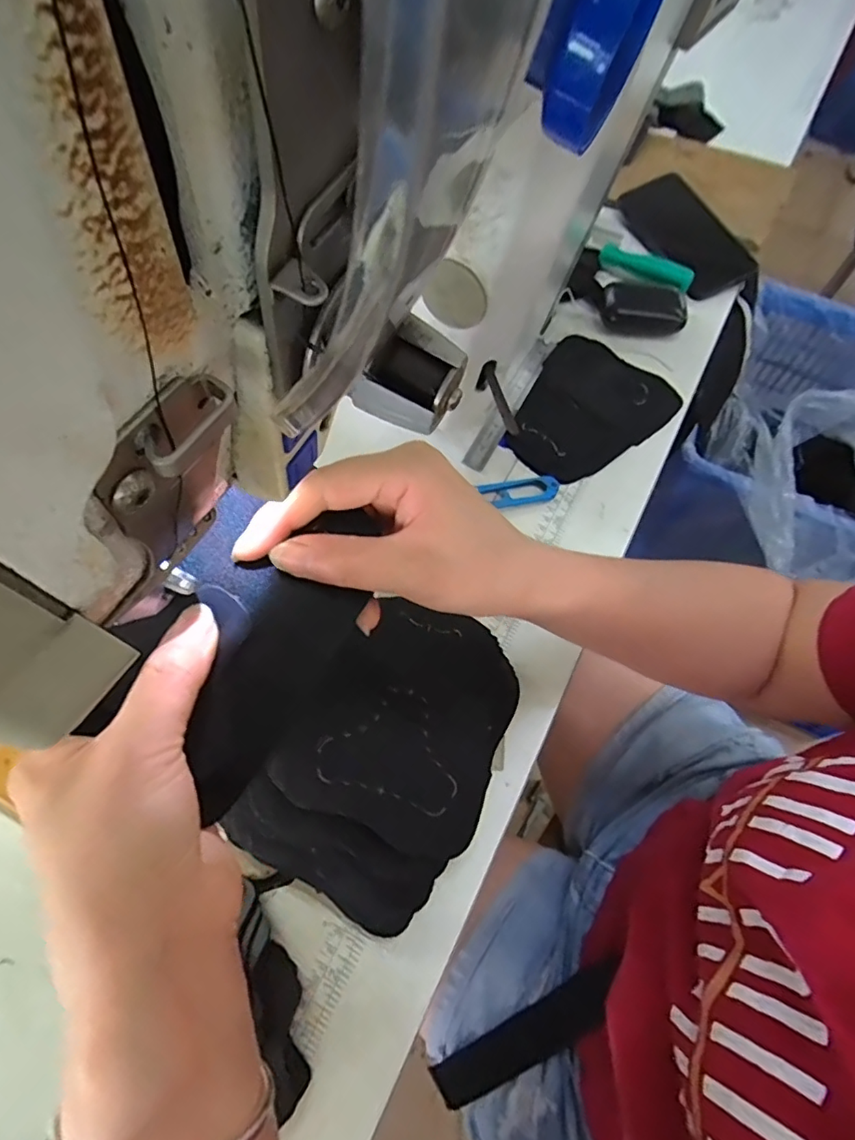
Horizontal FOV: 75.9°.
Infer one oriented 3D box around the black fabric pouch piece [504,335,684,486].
[{"bbox_3d":[0.152,-0.152,0.513,0.126,0.007,0.175,35,69,13],"label":"black fabric pouch piece"}]

